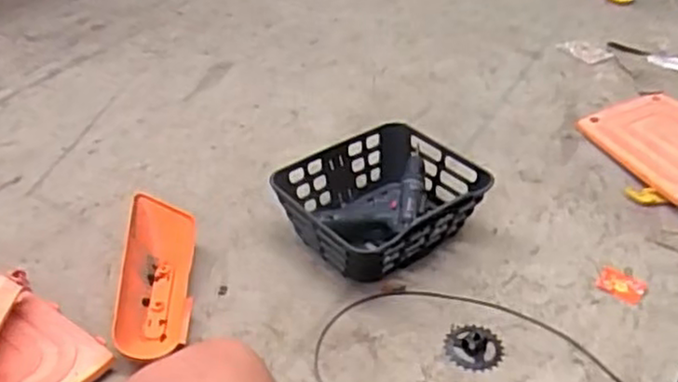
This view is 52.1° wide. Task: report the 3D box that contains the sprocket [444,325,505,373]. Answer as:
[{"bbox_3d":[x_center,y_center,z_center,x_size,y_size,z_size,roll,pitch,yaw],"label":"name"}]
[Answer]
[{"bbox_3d":[0.201,0.232,1.032,0.086,0.007,0.083,4,37,5],"label":"sprocket"}]

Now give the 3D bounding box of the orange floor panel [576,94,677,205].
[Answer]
[{"bbox_3d":[0.686,-0.109,1.441,0.261,0.020,0.336,-19,37,-12],"label":"orange floor panel"}]

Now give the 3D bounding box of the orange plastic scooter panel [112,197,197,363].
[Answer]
[{"bbox_3d":[-0.296,0.131,1.119,0.117,0.054,0.316,-4,37,-5],"label":"orange plastic scooter panel"}]

